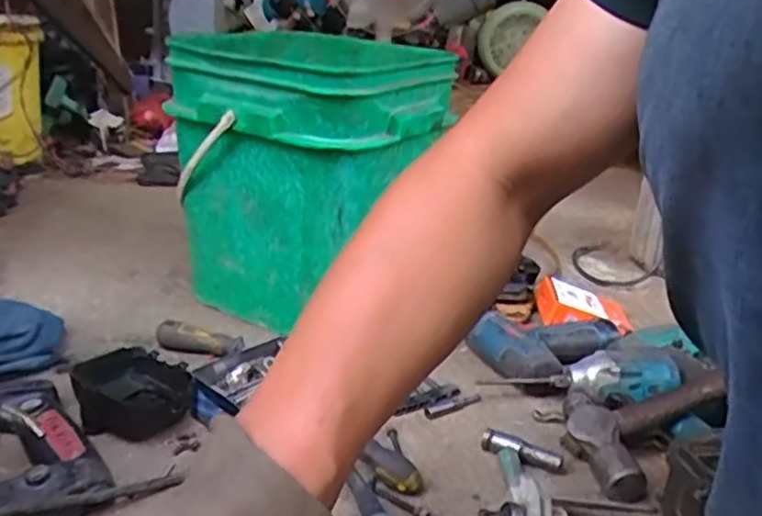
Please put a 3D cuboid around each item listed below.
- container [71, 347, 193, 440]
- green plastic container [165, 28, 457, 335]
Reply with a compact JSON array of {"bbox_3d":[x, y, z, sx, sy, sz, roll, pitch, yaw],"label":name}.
[{"bbox_3d":[-0.250,0.131,0.699,0.110,0.052,0.122,-7,25,-26],"label":"container"},{"bbox_3d":[-0.092,-0.125,0.958,0.319,0.315,0.339,15,22,25],"label":"green plastic container"}]

